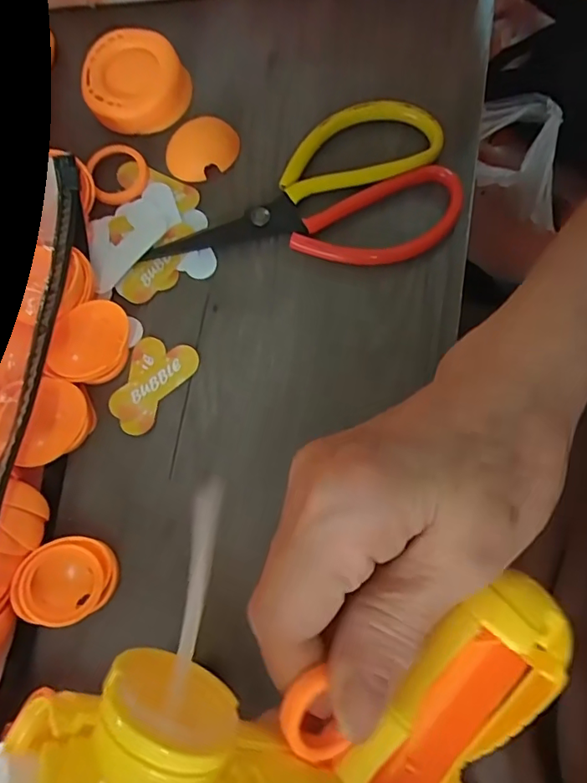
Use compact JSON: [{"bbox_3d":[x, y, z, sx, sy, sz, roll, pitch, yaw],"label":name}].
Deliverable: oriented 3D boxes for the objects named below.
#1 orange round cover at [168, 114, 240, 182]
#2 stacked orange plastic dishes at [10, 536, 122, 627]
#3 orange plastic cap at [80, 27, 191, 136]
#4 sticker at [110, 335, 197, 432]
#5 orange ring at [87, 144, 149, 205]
[{"bbox_3d":[-0.051,-0.137,0.305,0.042,0.008,0.032,-30,78,-4],"label":"orange round cover"},{"bbox_3d":[-0.105,0.087,0.251,0.042,0.012,0.037,-38,96,-13],"label":"stacked orange plastic dishes"},{"bbox_3d":[-0.090,-0.178,0.311,0.055,0.017,0.056,0,78,1],"label":"orange plastic cap"},{"bbox_3d":[-0.074,-0.003,0.280,0.034,0.004,0.050,19,79,7],"label":"sticker"},{"bbox_3d":[-0.099,-0.124,0.305,0.032,0.006,0.035,-1,77,3],"label":"orange ring"}]

